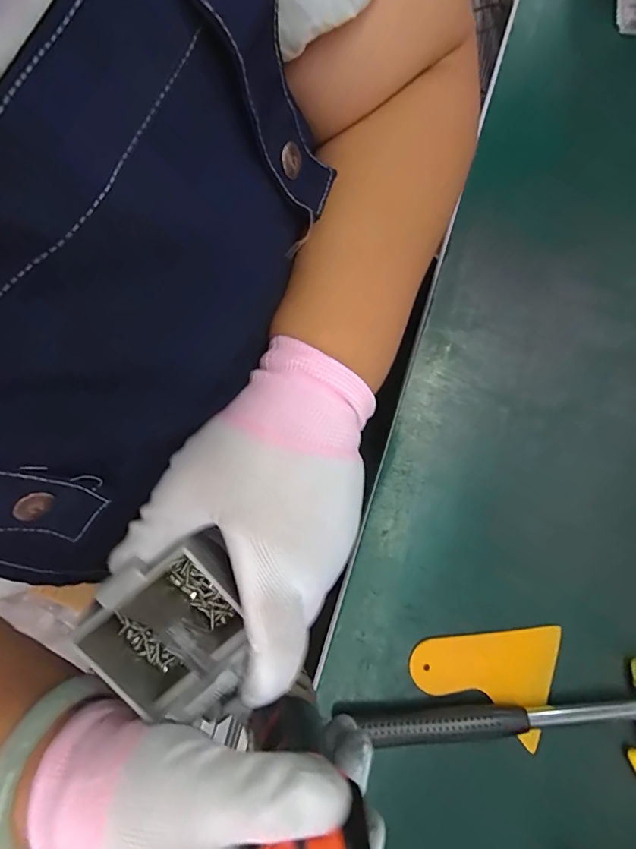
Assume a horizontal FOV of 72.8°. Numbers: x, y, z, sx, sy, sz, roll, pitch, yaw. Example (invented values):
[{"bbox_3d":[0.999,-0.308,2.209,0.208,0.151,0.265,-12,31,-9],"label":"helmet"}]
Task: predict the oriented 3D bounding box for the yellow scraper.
[{"bbox_3d":[0.121,0.175,0.315,0.098,0.004,0.076,19,81,3],"label":"yellow scraper"}]

